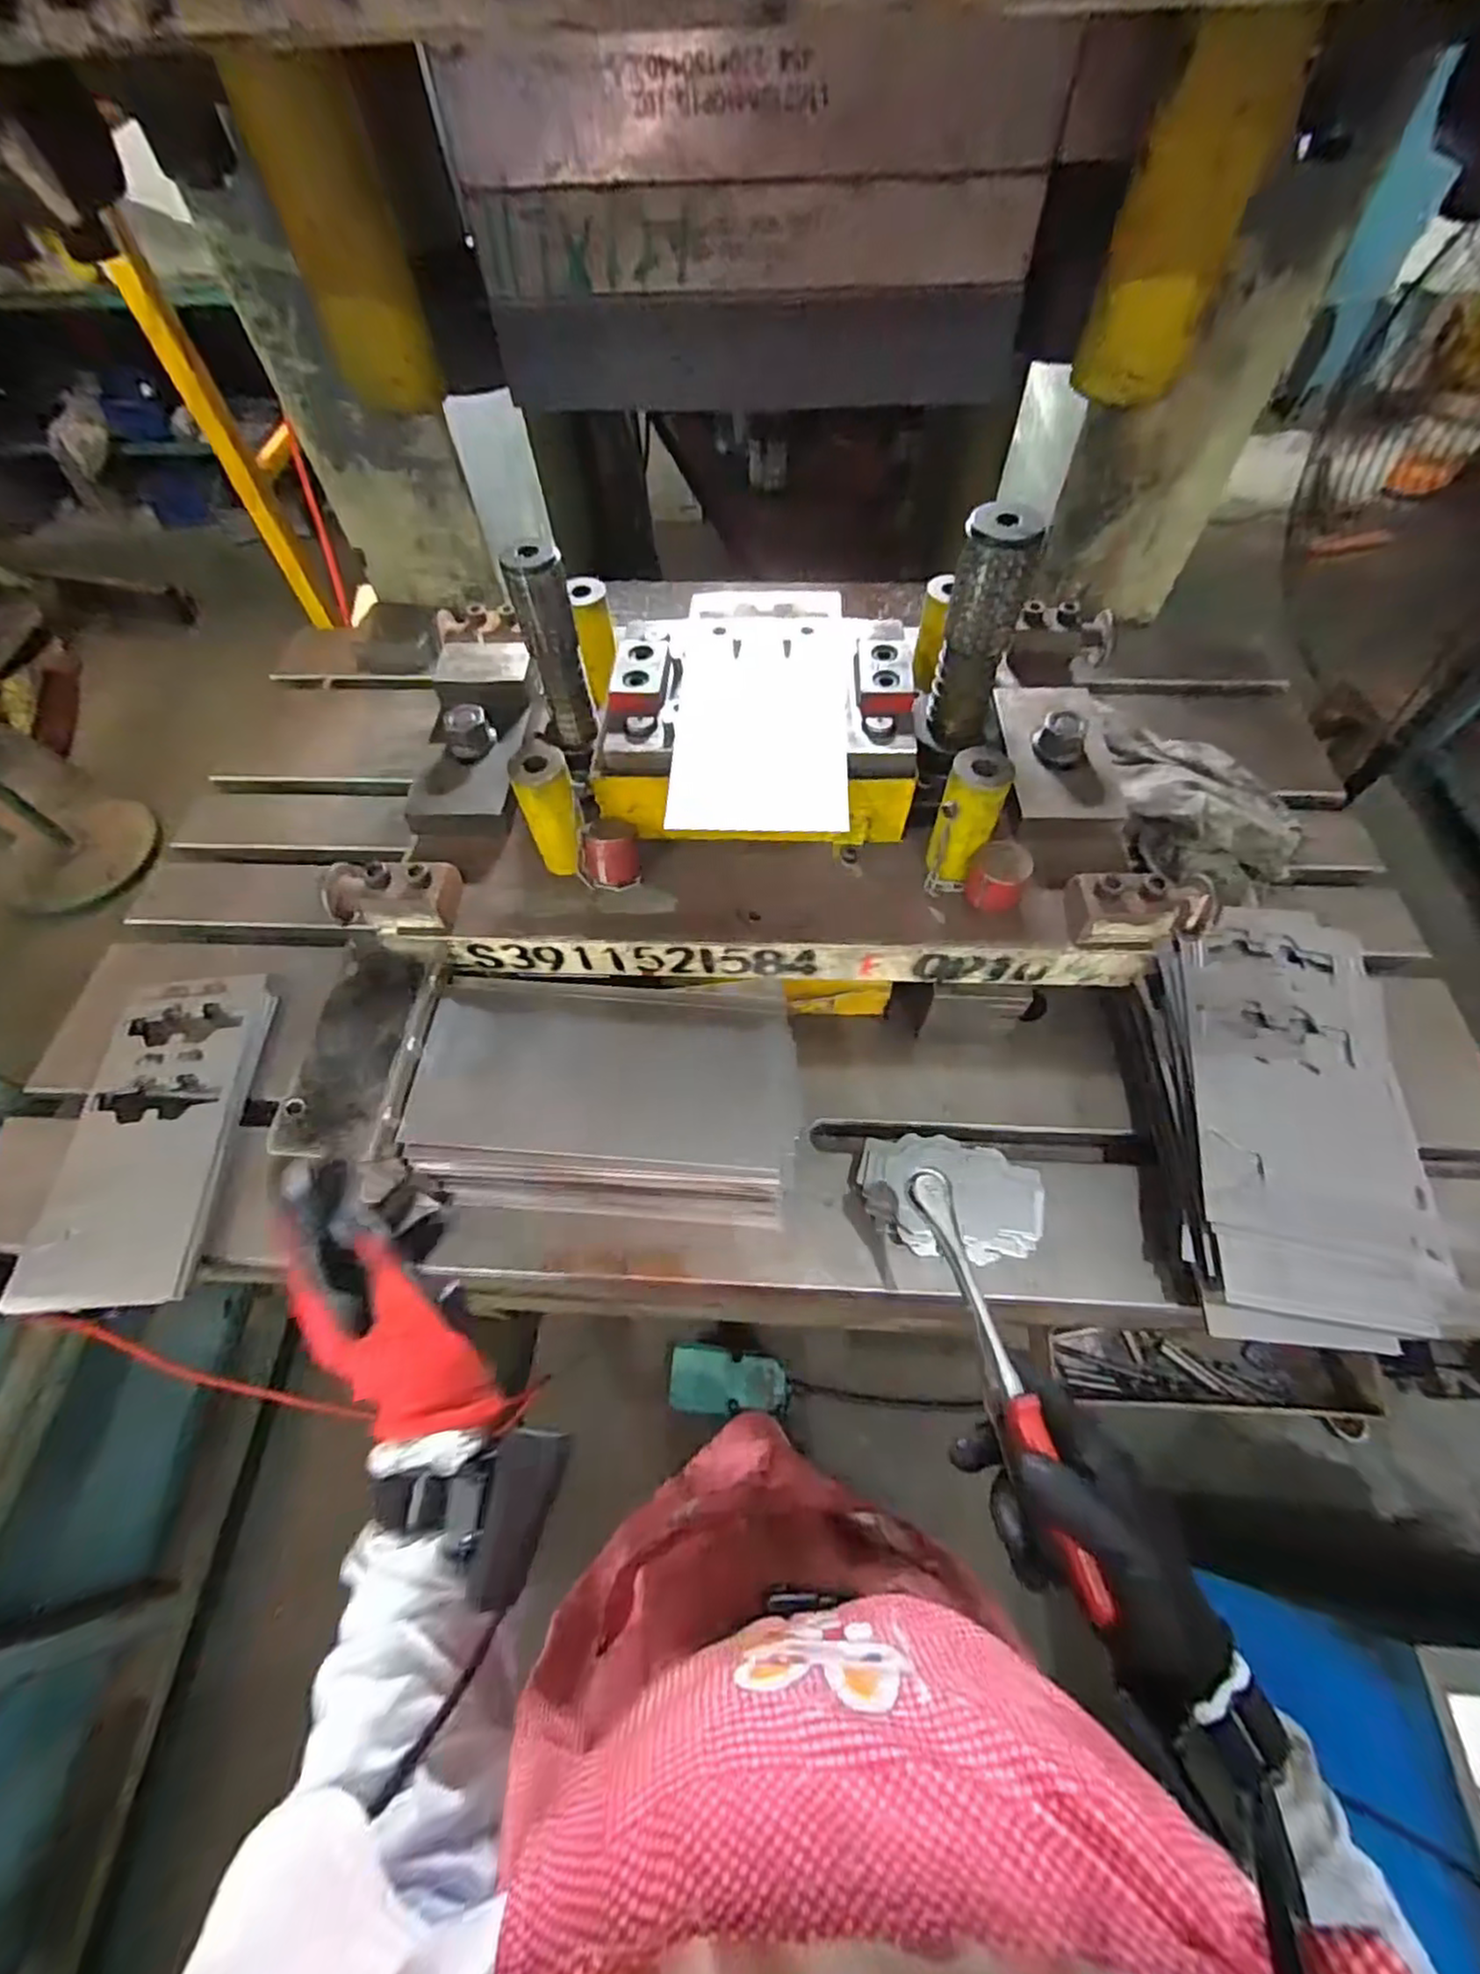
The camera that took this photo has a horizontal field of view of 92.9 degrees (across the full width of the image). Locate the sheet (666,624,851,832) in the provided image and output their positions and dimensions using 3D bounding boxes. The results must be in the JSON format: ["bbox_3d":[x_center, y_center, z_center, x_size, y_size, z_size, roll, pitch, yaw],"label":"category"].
[{"bbox_3d":[0.016,-0.194,0.507,0.123,0.009,0.205,2,62,3],"label":"sheet"}]

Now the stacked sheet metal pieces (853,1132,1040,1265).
[{"bbox_3d":[0.157,0.154,0.522,0.136,0.035,0.085,7,59,7],"label":"stacked sheet metal pieces"}]

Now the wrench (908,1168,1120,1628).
[{"bbox_3d":[0.140,0.205,0.387,0.023,0.022,0.215,-13,57,-5],"label":"wrench"}]

